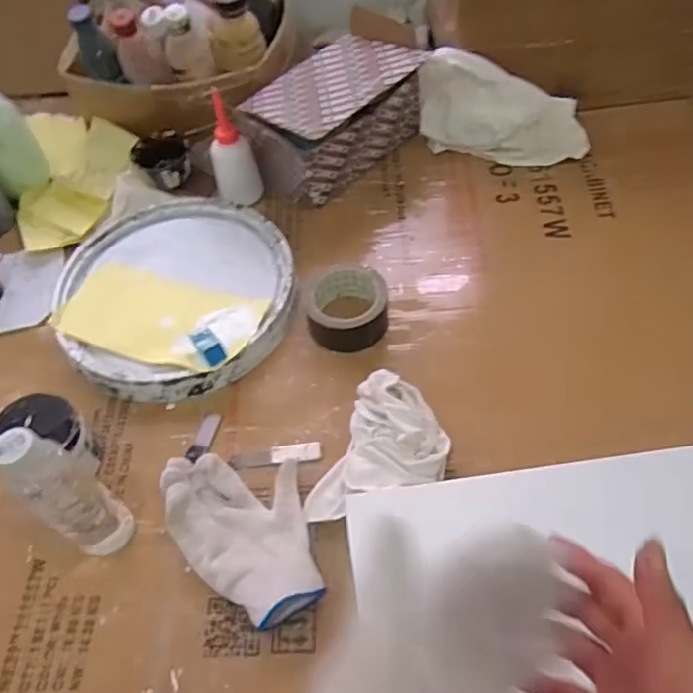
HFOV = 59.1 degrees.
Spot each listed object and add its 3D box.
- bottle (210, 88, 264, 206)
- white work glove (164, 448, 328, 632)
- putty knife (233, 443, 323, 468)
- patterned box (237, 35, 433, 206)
[{"bbox_3d":[-0.155,-0.258,0.831,0.054,0.139,0.059,28,63,23],"label":"bottle"},{"bbox_3d":[-0.100,0.177,0.584,0.122,0.042,0.173,-15,55,-4],"label":"white work glove"},{"bbox_3d":[-0.075,0.116,0.653,0.095,0.009,0.020,-7,55,1],"label":"putty knife"},{"bbox_3d":[-0.019,-0.332,0.879,0.157,0.123,0.247,37,67,27],"label":"patterned box"}]

